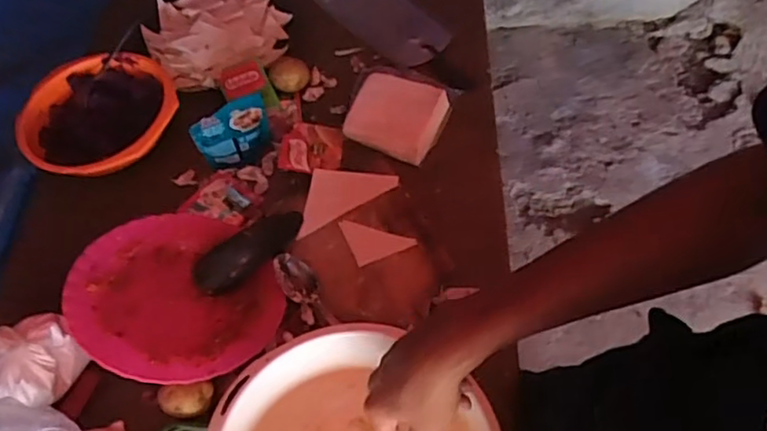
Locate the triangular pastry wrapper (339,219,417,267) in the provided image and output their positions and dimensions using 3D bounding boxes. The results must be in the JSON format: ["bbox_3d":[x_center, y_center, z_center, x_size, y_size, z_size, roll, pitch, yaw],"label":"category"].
[{"bbox_3d":[-0.008,0.022,0.736,0.071,0.005,0.061,-21,58,-10],"label":"triangular pastry wrapper"}]

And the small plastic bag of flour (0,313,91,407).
[{"bbox_3d":[-0.360,0.124,0.604,0.098,0.117,0.091,22,61,17],"label":"small plastic bag of flour"}]

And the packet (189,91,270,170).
[{"bbox_3d":[-0.184,-0.104,0.770,0.091,0.087,0.013,-30,60,-15],"label":"packet"}]

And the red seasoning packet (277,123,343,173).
[{"bbox_3d":[-0.095,-0.089,0.809,0.081,0.010,0.073,0,57,4],"label":"red seasoning packet"}]

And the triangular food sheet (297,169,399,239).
[{"bbox_3d":[-0.055,-0.032,0.768,0.132,0.006,0.070,-29,60,-15],"label":"triangular food sheet"}]

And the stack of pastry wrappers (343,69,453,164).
[{"bbox_3d":[0.018,-0.138,0.830,0.123,0.034,0.117,18,60,15],"label":"stack of pastry wrappers"}]

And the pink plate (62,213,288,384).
[{"bbox_3d":[-0.226,0.090,0.678,0.204,0.037,0.209,11,43,-10],"label":"pink plate"}]

